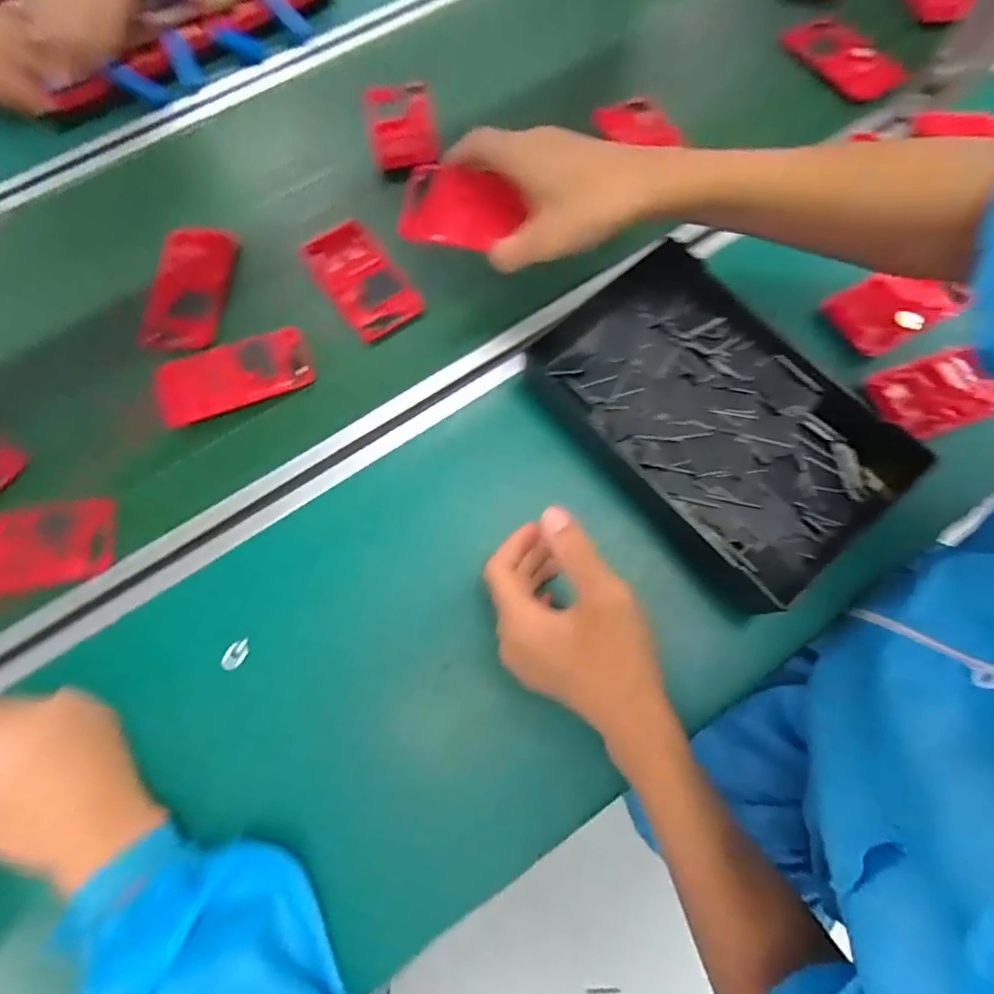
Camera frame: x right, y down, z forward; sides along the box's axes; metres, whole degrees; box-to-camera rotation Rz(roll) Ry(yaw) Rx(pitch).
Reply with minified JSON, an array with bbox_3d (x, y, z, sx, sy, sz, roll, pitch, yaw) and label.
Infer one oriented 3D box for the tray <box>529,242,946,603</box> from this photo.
[{"bbox_3d":[0.168,-0.068,0.415,0.196,0.051,0.264,-35,73,-10],"label":"tray"}]

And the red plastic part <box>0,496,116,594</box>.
[{"bbox_3d":[-0.364,0.039,0.418,0.132,0.010,0.066,-10,70,-2],"label":"red plastic part"}]

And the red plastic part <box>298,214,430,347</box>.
[{"bbox_3d":[-0.124,-0.202,0.492,0.067,0.013,0.118,-36,73,-11],"label":"red plastic part"}]

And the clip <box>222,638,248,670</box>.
[{"bbox_3d":[-0.189,0.114,0.394,0.013,0.006,0.023,16,71,7],"label":"clip"}]

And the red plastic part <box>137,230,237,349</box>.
[{"bbox_3d":[-0.279,-0.191,0.490,0.062,0.023,0.121,4,70,3],"label":"red plastic part"}]

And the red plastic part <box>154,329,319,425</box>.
[{"bbox_3d":[-0.224,-0.103,0.460,0.126,0.010,0.054,-20,87,-7],"label":"red plastic part"}]

